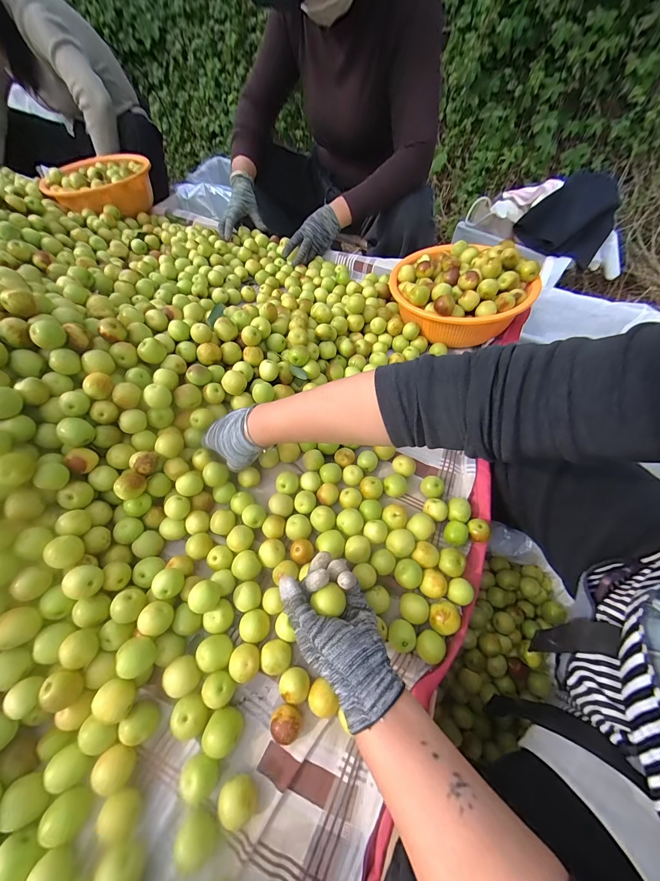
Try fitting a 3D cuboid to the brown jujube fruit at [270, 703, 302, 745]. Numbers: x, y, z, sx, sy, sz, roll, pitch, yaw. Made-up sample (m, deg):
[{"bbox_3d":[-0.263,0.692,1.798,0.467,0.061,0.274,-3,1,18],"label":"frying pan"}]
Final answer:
[{"bbox_3d":[-0.043,0.278,0.306,0.029,0.020,0.028,1,56,-1],"label":"brown jujube fruit"}]

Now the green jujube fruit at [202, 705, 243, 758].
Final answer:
[{"bbox_3d":[-0.103,0.281,0.302,0.031,0.026,0.035,13,57,7],"label":"green jujube fruit"}]

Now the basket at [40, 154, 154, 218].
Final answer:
[{"bbox_3d":[-0.583,-0.677,0.829,0.207,0.079,0.232,-6,57,-6],"label":"basket"}]

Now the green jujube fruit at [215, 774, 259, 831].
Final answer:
[{"bbox_3d":[-0.081,0.320,0.276,0.029,0.027,0.032,-20,59,-15],"label":"green jujube fruit"}]

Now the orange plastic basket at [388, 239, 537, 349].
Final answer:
[{"bbox_3d":[0.245,-0.293,0.601,0.252,0.108,0.240,1,56,-1],"label":"orange plastic basket"}]

